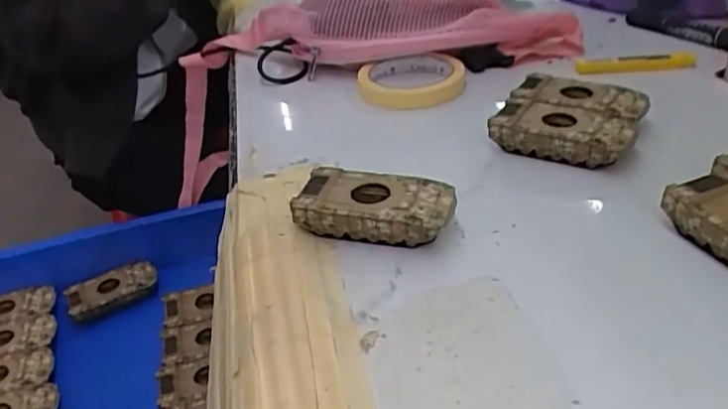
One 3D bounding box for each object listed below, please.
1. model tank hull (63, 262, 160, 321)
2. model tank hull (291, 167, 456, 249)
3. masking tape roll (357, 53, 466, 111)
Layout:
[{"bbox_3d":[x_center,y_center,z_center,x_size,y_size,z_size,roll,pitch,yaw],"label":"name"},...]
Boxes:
[{"bbox_3d":[-0.287,0.093,0.688,0.096,0.017,0.046,-19,35,-19],"label":"model tank hull"},{"bbox_3d":[0.007,0.003,0.382,0.095,0.028,0.047,6,35,17],"label":"model tank hull"},{"bbox_3d":[0.045,-0.114,0.561,0.097,0.026,0.097,-4,33,3],"label":"masking tape roll"}]

